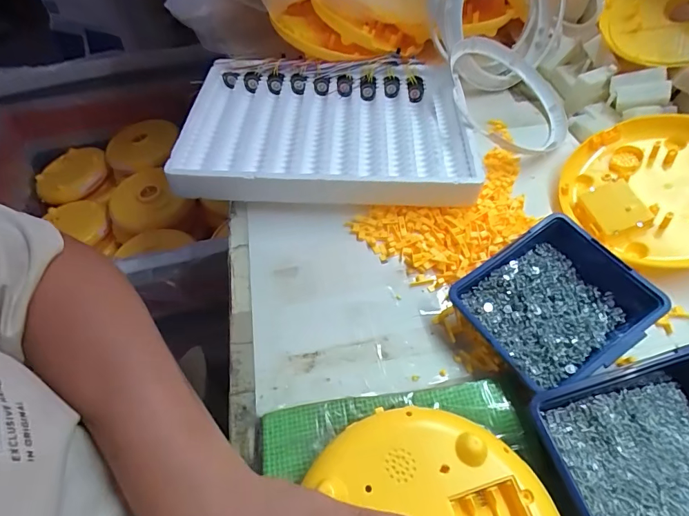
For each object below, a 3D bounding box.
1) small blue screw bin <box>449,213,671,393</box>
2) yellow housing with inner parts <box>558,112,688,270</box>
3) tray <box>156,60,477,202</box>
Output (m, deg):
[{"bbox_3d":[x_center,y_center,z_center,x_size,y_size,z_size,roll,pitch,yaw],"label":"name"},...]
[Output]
[{"bbox_3d":[0.184,0.042,0.352,0.144,0.050,0.123,-29,61,-17],"label":"small blue screw bin"},{"bbox_3d":[0.339,-0.070,0.431,0.185,0.045,0.185,-10,62,17],"label":"yellow housing with inner parts"},{"bbox_3d":[-0.025,-0.169,0.496,0.346,0.059,0.275,0,57,2],"label":"tray"}]

